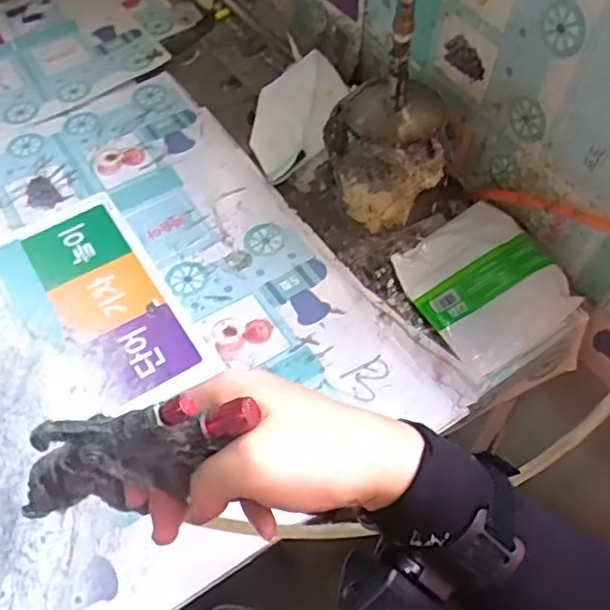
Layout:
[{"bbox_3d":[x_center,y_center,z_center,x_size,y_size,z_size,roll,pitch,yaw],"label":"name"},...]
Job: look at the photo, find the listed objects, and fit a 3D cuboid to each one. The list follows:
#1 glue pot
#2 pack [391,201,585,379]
[{"bbox_3d":[0.068,-0.123,0.559,0.096,0.129,0.088,-1,56,1],"label":"glue pot"},{"bbox_3d":[0.161,-0.026,0.552,0.126,0.038,0.135,-27,59,-16],"label":"pack"}]

